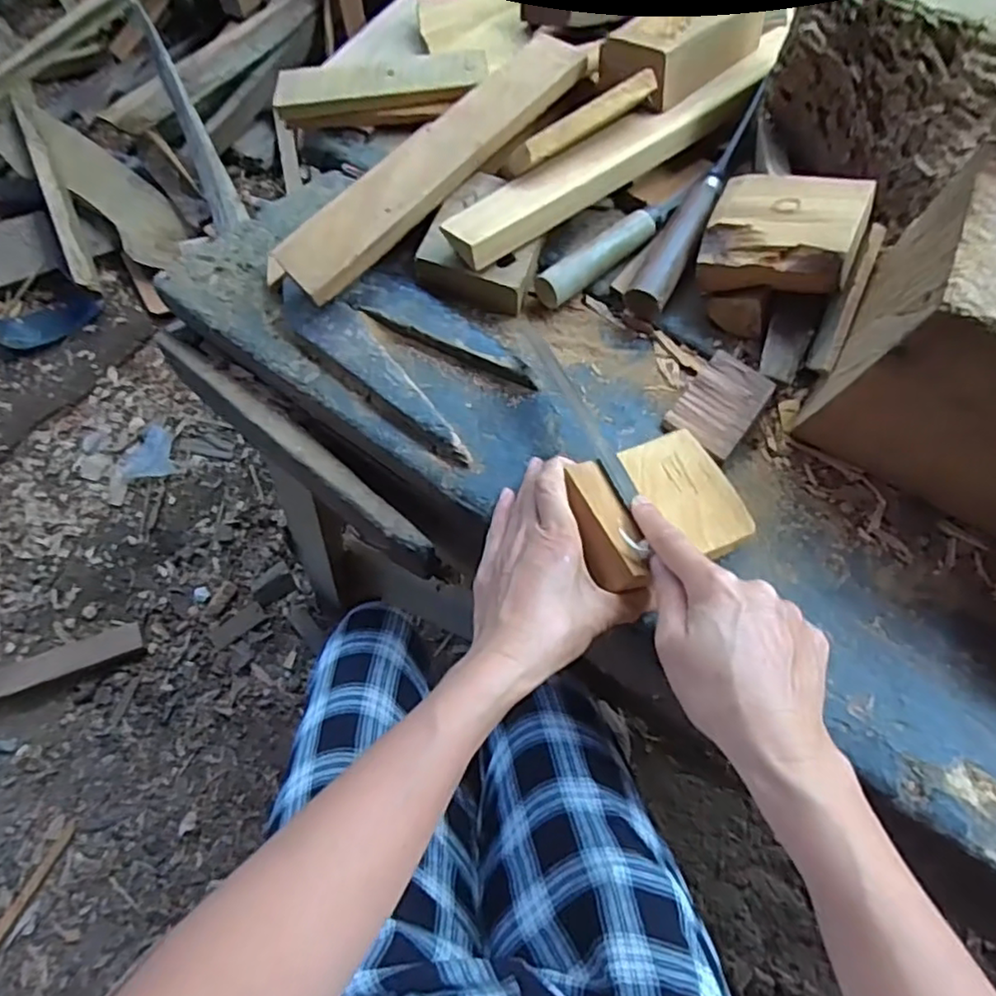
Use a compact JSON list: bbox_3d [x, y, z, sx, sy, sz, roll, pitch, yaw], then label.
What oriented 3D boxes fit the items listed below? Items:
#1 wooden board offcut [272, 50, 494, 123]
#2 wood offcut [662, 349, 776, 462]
[{"bbox_3d":[-0.110,-0.392,0.617,0.195,0.022,0.057,-3,67,2],"label":"wooden board offcut"},{"bbox_3d":[0.162,-0.069,0.478,0.054,0.009,0.068,37,96,25],"label":"wood offcut"}]

